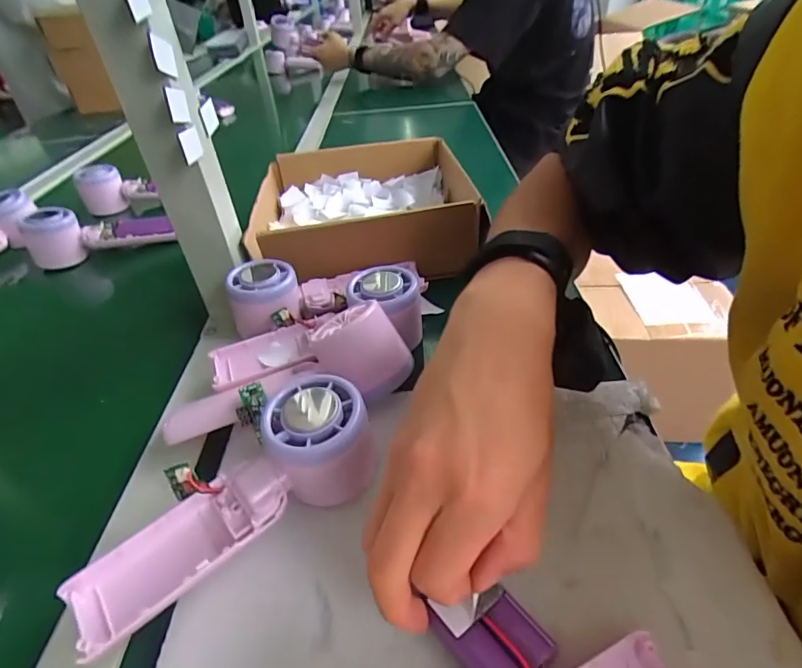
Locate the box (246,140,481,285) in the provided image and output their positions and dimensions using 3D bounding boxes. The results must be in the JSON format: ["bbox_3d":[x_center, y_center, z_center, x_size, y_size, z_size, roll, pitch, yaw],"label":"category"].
[{"bbox_3d":[-0.041,-0.138,0.510,0.217,0.073,0.222,-9,39,-3],"label":"box"}]

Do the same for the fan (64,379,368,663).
[{"bbox_3d":[-0.086,0.091,0.255,0.166,0.056,0.066,-36,46,-14],"label":"fan"}]

